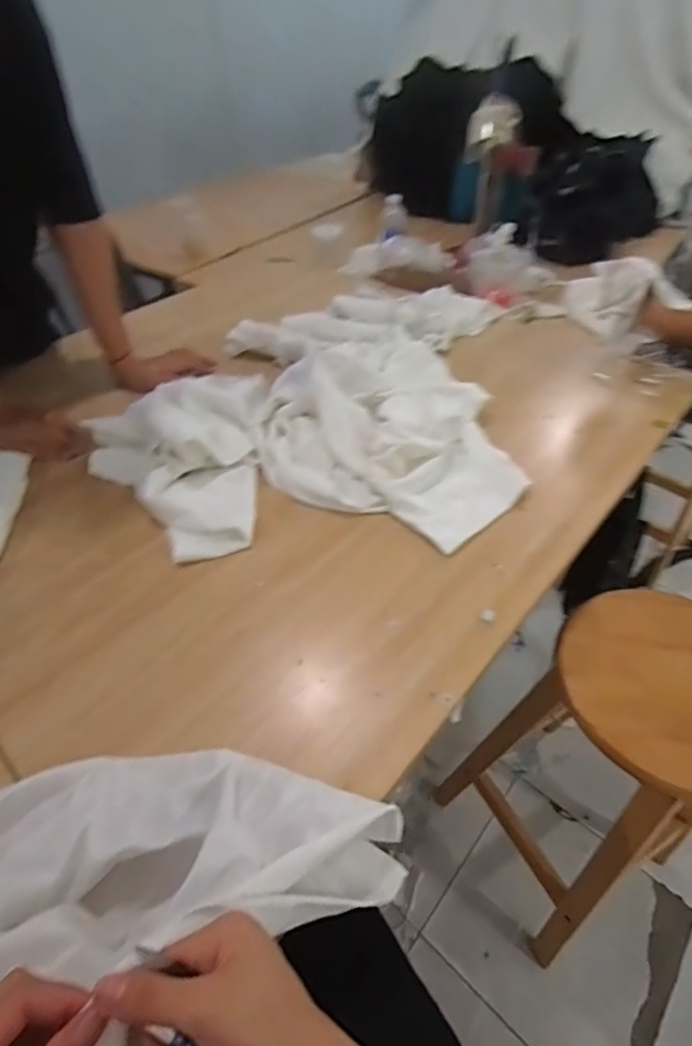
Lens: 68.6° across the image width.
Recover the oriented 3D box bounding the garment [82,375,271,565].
[{"bbox_3d":[-0.281,-0.117,0.817,0.283,0.091,0.396,-3,46,-2],"label":"garment"}]

